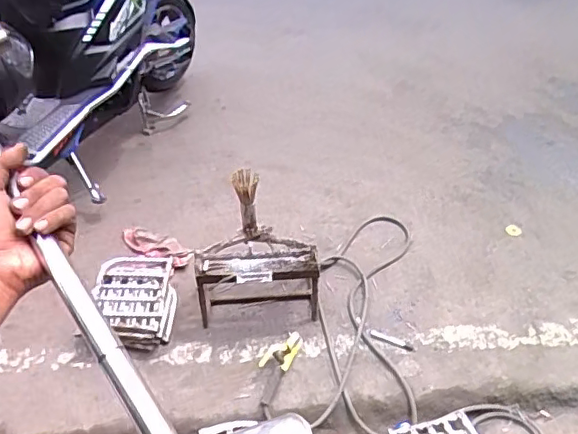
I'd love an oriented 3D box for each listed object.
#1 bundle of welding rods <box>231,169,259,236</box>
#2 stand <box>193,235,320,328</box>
[{"bbox_3d":[-0.129,-0.034,1.839,0.088,0.260,0.070,-8,44,-6],"label":"bundle of welding rods"},{"bbox_3d":[-0.104,0.220,1.881,0.391,0.268,0.196,-6,42,-3],"label":"stand"}]

